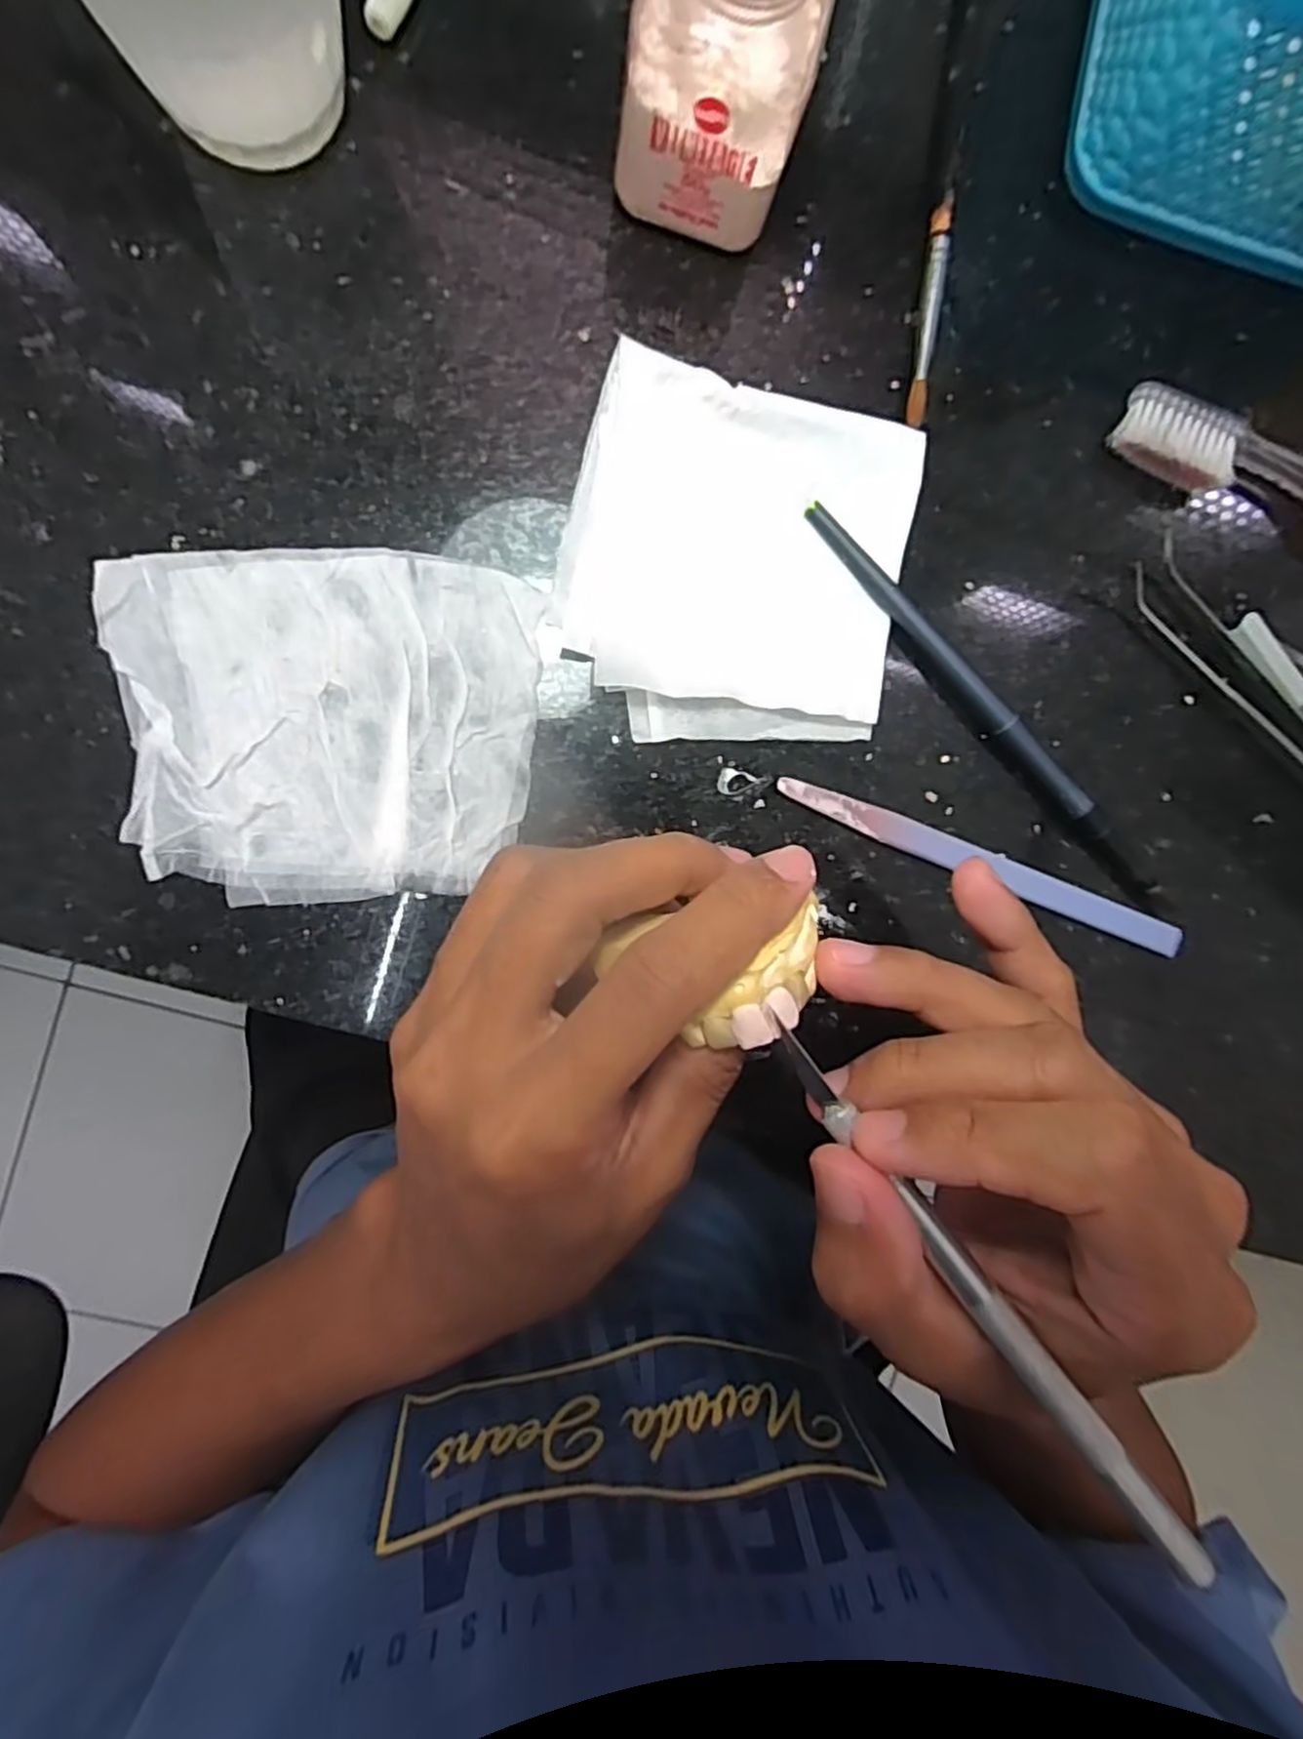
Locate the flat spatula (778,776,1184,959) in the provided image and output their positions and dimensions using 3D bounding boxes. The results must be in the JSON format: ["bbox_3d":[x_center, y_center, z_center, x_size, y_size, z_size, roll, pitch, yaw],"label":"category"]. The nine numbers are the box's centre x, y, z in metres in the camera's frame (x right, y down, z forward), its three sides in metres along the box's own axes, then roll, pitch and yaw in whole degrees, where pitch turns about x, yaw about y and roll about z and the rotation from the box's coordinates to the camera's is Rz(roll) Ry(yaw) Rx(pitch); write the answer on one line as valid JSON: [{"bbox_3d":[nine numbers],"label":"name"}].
[{"bbox_3d":[0.101,-0.001,0.222,0.136,0.005,0.010,20,92,-8],"label":"flat spatula"}]

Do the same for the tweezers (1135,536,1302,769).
[{"bbox_3d":[0.197,-0.045,0.228,0.021,0.010,0.136,-44,98,-2],"label":"tweezers"}]

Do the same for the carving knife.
[{"bbox_3d":[0.067,0.087,0.150,0.007,0.004,0.135,-38,86,-3],"label":"carving knife"}]

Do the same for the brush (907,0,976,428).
[{"bbox_3d":[0.086,-0.218,0.204,0.008,0.007,0.184,6,94,-8],"label":"brush"}]

